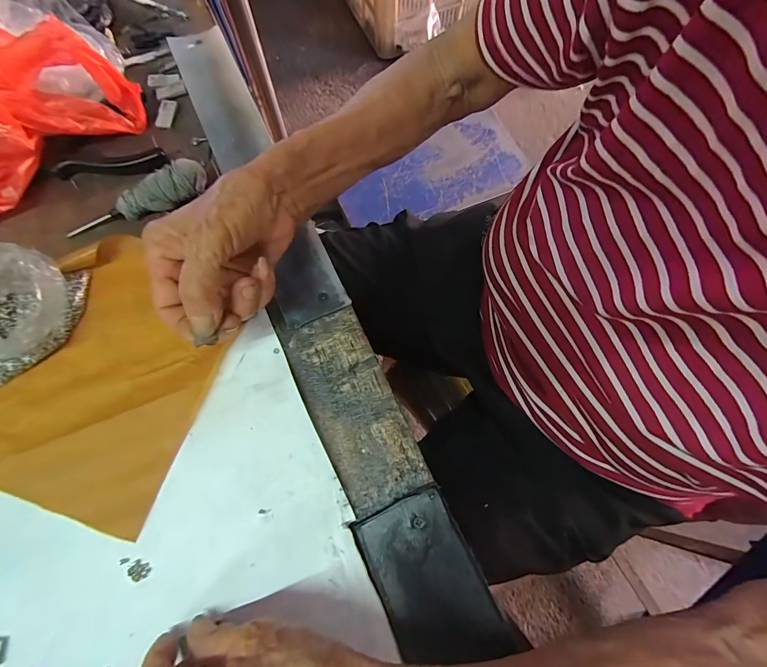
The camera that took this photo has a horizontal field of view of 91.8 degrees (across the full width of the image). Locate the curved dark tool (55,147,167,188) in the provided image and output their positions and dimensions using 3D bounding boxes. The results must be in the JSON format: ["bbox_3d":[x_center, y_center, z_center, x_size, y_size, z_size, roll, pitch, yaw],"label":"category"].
[{"bbox_3d":[-0.237,-0.145,0.323,0.095,0.011,0.017,-10,71,-3],"label":"curved dark tool"}]

